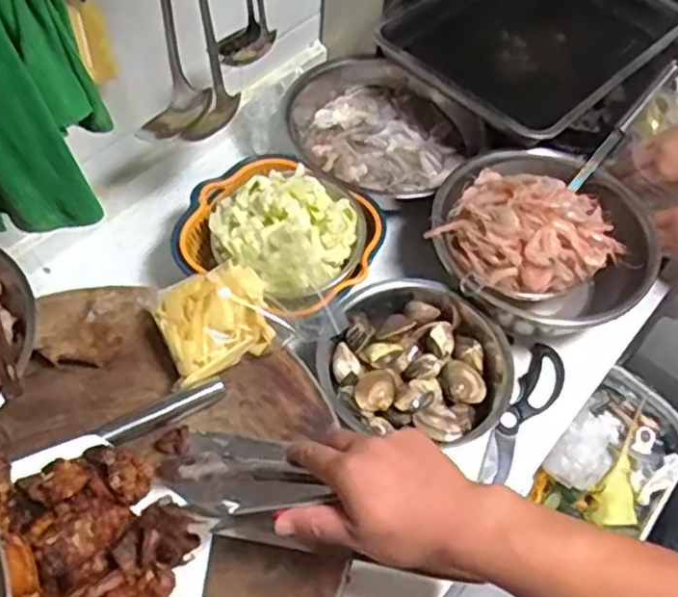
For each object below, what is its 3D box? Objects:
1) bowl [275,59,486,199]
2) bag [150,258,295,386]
[{"bbox_3d":[0.056,-0.225,0.950,0.260,0.072,0.249,2,56,-3],"label":"bowl"},{"bbox_3d":[-0.121,0.020,0.715,0.117,0.055,0.109,-24,61,-19],"label":"bag"}]

